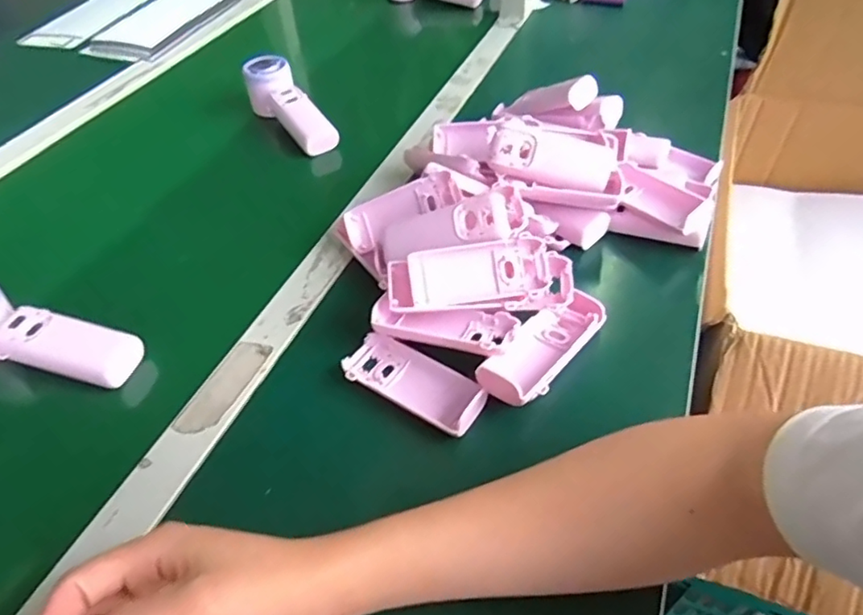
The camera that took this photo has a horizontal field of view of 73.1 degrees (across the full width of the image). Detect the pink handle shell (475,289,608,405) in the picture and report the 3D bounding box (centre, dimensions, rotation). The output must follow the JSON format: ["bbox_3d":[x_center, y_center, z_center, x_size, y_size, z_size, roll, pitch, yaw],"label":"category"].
[{"bbox_3d":[0.083,0.024,0.431,0.047,0.026,0.117,32,57,28],"label":"pink handle shell"}]

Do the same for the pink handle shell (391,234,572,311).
[{"bbox_3d":[0.038,-0.024,0.450,0.138,0.021,0.053,-3,81,-2],"label":"pink handle shell"}]

